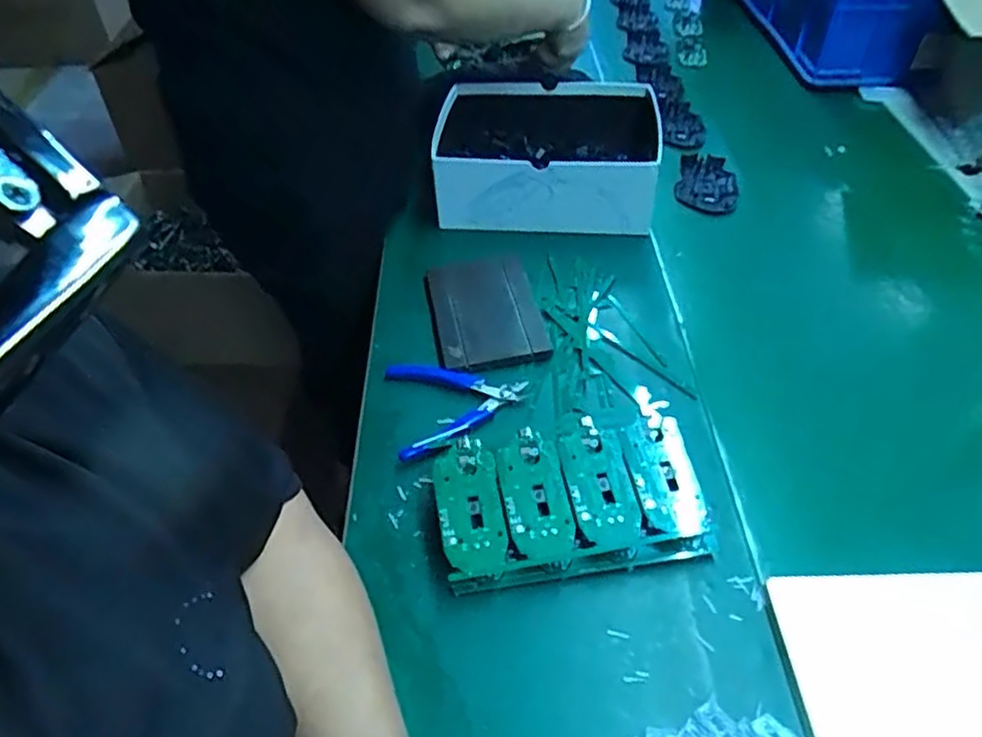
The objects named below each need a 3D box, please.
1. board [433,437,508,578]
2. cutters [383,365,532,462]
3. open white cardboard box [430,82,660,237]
[{"bbox_3d":[-0.015,0.097,0.495,0.043,0.012,0.099,-9,54,-4],"label":"board"},{"bbox_3d":[-0.025,0.029,0.574,0.111,0.022,0.087,-7,47,-6],"label":"cutters"},{"bbox_3d":[0.061,-0.230,0.758,0.226,0.088,0.174,3,46,3],"label":"open white cardboard box"}]

